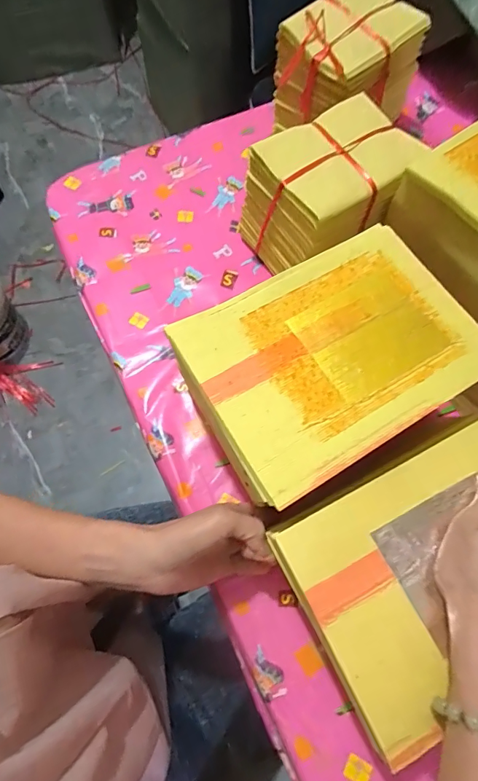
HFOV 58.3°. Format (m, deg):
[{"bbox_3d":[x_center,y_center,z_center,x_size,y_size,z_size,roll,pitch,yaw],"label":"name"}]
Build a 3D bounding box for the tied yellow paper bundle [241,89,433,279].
[{"bbox_3d":[0.103,-0.227,0.512,0.167,0.137,0.125,-27,71,-10],"label":"tied yellow paper bundle"}]

